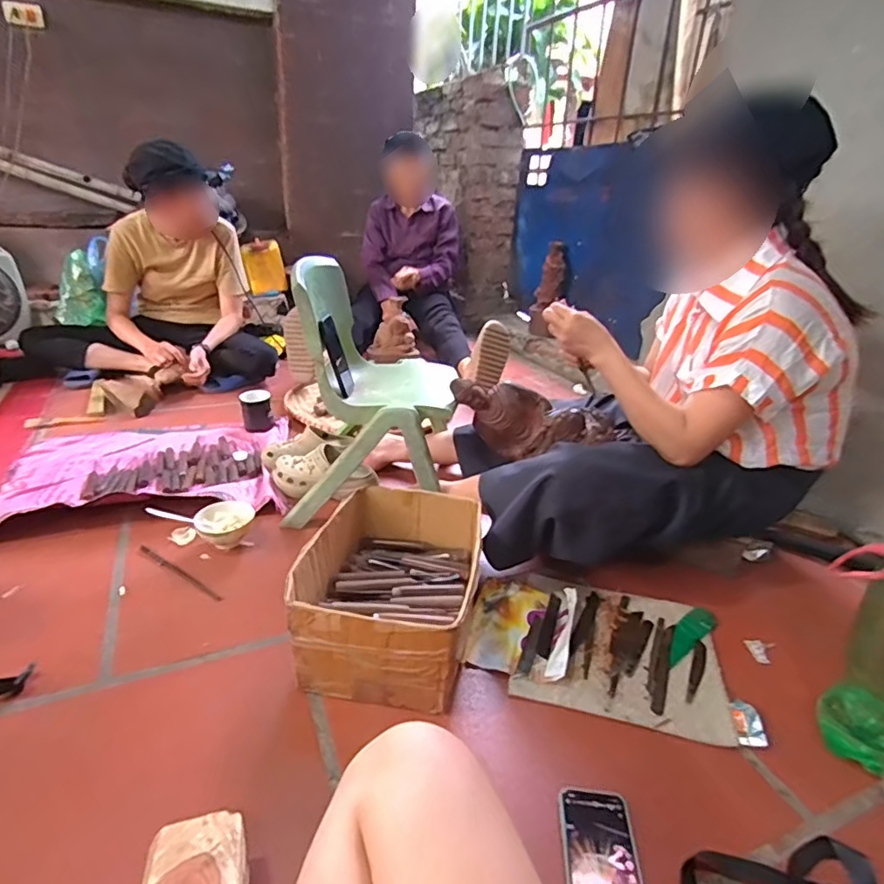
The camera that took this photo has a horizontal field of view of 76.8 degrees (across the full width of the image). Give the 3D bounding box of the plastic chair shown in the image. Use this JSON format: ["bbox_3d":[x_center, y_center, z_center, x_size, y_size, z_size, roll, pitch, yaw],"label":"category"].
[{"bbox_3d":[-0.140,-0.121,1.201,0.326,0.471,0.361,4,25,1],"label":"plastic chair"}]

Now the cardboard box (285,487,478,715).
[{"bbox_3d":[-0.073,0.215,0.867,0.240,0.149,0.334,6,25,5],"label":"cardboard box"}]

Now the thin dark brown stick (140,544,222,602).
[{"bbox_3d":[-0.467,0.230,0.991,0.232,0.005,0.014,19,32,30],"label":"thin dark brown stick"}]

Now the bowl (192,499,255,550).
[{"bbox_3d":[-0.410,0.155,1.048,0.079,0.051,0.098,6,25,6],"label":"bowl"}]

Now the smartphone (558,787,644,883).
[{"bbox_3d":[0.172,0.452,0.598,0.083,0.013,0.157,4,25,2],"label":"smartphone"}]

